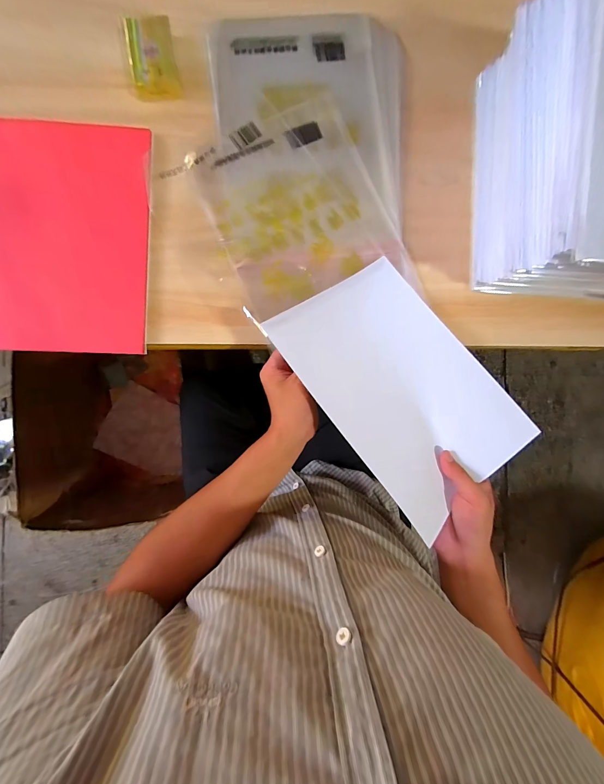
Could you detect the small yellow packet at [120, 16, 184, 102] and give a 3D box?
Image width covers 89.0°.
[{"bbox_3d":[-0.195,-0.435,0.401,0.059,0.022,0.091,-10,90,-4],"label":"small yellow packet"}]

